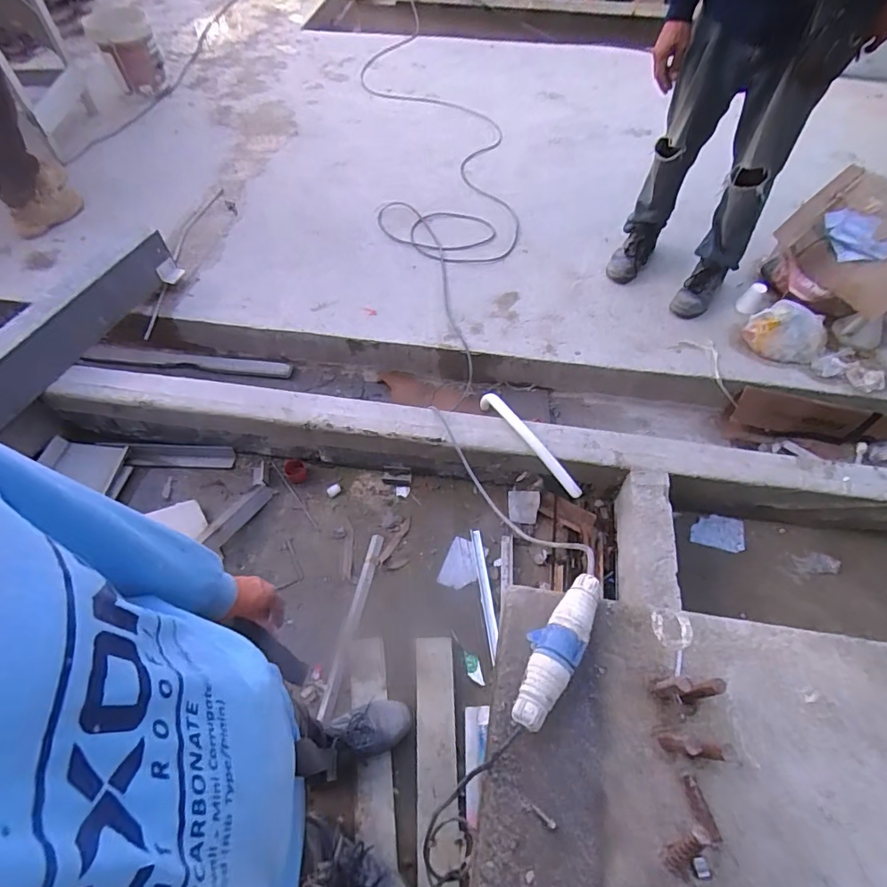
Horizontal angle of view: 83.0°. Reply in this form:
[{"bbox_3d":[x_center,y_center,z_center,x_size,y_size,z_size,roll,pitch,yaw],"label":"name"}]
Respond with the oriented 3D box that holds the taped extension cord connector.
[{"bbox_3d":[0.139,0.251,0.619,0.059,0.050,0.196,33,64,20],"label":"taped extension cord connector"}]

